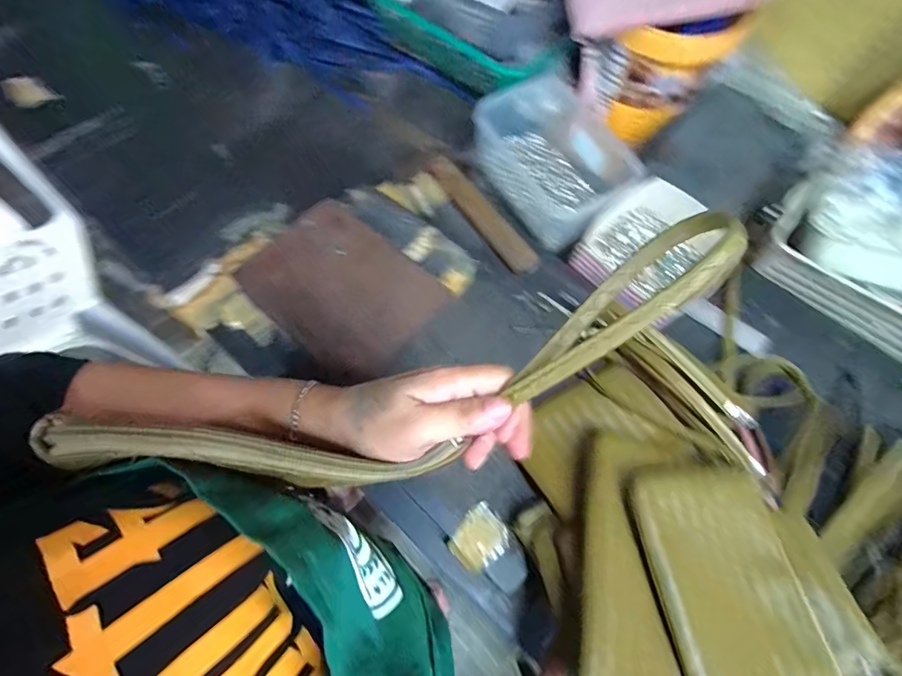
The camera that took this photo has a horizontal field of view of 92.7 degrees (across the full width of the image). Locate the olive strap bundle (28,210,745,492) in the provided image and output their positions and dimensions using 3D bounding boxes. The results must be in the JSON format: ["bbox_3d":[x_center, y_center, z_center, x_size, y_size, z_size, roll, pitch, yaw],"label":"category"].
[{"bbox_3d":[0.000,0.023,0.211,0.302,0.102,0.058,-22,68,-3],"label":"olive strap bundle"}]

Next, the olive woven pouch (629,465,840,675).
[{"bbox_3d":[0.196,0.191,0.288,0.105,0.017,0.205,-1,56,-11],"label":"olive woven pouch"}]

